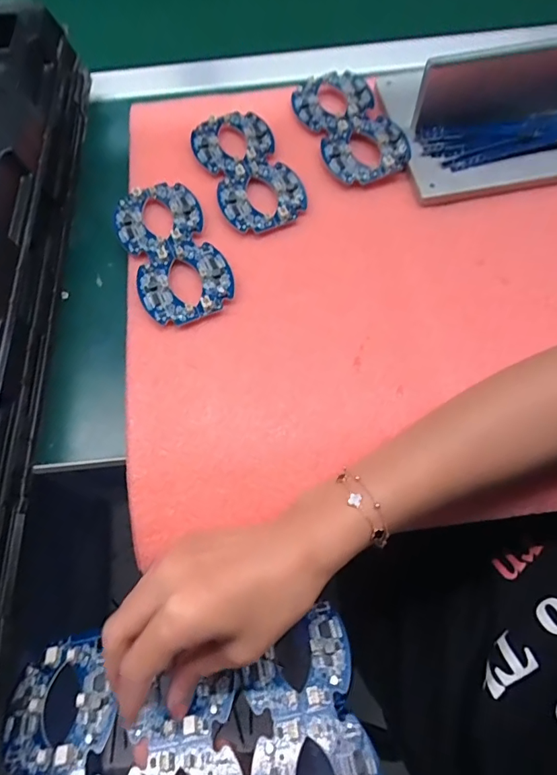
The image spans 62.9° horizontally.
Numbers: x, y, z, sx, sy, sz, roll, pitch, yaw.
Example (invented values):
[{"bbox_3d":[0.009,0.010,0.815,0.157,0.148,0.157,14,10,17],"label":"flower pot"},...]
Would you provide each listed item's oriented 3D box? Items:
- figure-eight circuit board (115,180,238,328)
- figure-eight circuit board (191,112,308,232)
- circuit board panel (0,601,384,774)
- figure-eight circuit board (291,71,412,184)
[{"bbox_3d":[-0.080,-0.103,0.338,0.066,0.009,0.125,-21,68,-7],"label":"figure-eight circuit board"},{"bbox_3d":[-0.026,-0.180,0.371,0.065,0.006,0.128,-21,68,-7],"label":"figure-eight circuit board"},{"bbox_3d":[-0.053,0.196,0.249,0.199,0.007,0.127,-11,47,-3],"label":"circuit board panel"},{"bbox_3d":[0.058,-0.229,0.384,0.068,0.012,0.141,-16,67,-4],"label":"figure-eight circuit board"}]

